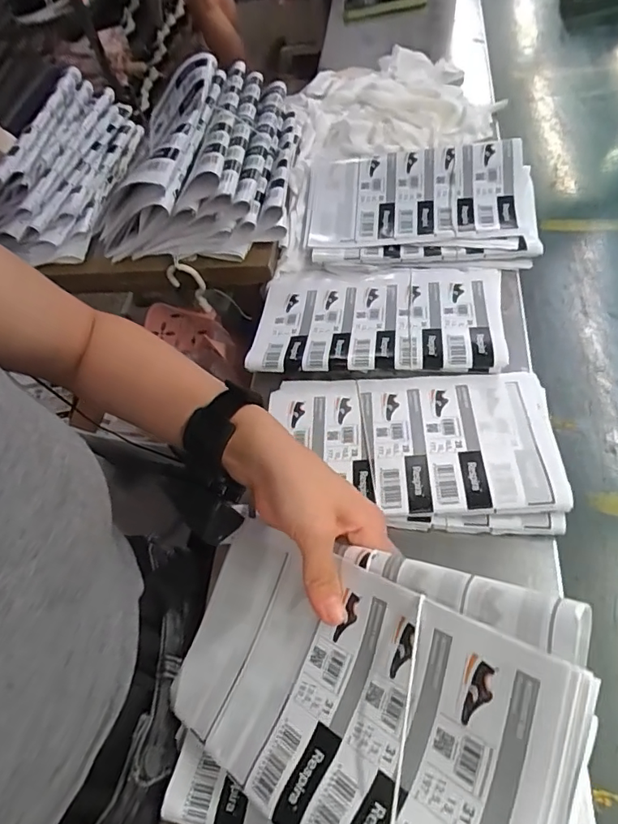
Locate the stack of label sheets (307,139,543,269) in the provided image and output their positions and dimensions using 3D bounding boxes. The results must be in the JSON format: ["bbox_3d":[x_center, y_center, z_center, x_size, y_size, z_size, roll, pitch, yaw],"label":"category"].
[{"bbox_3d":[0.124,-0.236,0.590,0.255,0.051,0.171,1,58,14],"label":"stack of label sheets"}]

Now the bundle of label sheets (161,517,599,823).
[{"bbox_3d":[0.013,0.166,0.283,0.248,0.027,0.174,-1,64,45],"label":"bundle of label sheets"}]

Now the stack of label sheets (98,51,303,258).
[{"bbox_3d":[-0.144,-0.305,0.617,0.239,0.099,0.254,-3,57,11],"label":"stack of label sheets"}]

